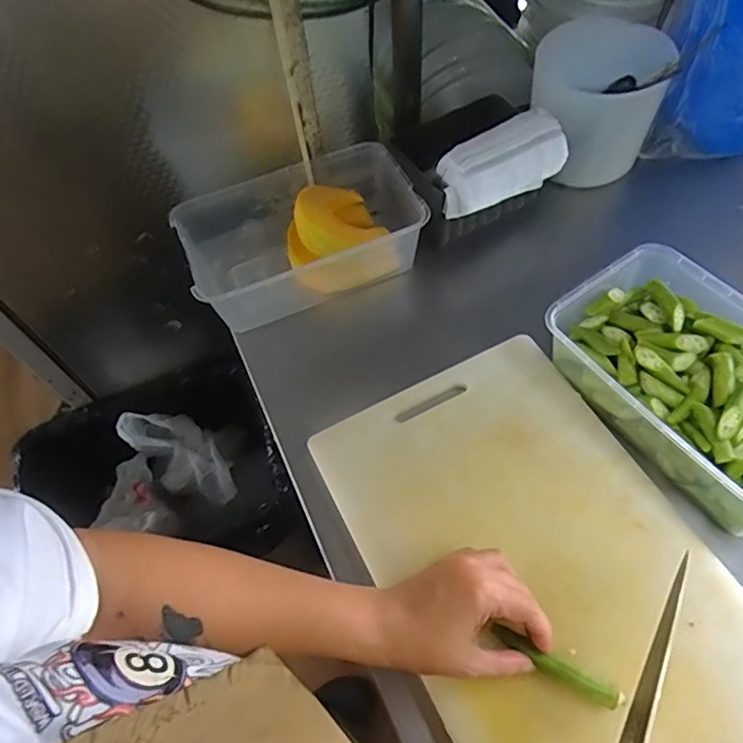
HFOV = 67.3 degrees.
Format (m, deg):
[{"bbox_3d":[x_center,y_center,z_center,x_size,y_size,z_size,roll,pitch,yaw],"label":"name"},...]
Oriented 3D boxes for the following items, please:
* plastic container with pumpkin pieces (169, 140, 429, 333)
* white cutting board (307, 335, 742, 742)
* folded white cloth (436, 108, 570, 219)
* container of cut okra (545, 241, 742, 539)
[{"bbox_3d":[-0.077,-0.148,0.613,0.243,0.083,0.154,-22,61,-10],"label":"plastic container with pumpkin pieces"},{"bbox_3d":[0.144,0.170,0.433,0.242,0.024,0.422,-25,61,-12],"label":"white cutting board"},{"bbox_3d":[0.135,-0.216,0.589,0.139,0.064,0.052,-24,59,-10],"label":"folded white cloth"},{"bbox_3d":[0.284,0.011,0.484,0.152,0.067,0.249,-32,63,-15],"label":"container of cut okra"}]

